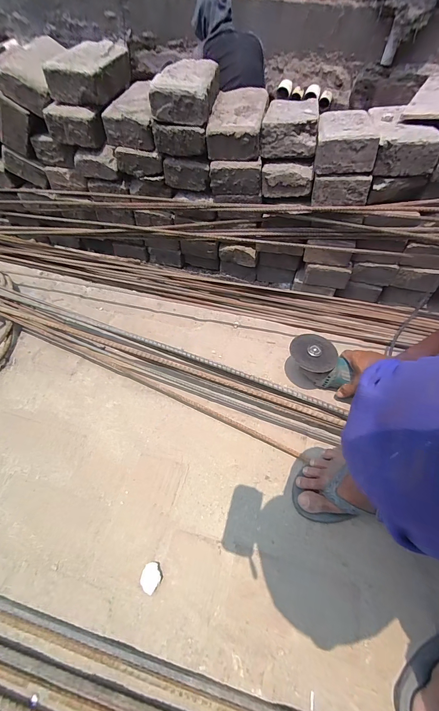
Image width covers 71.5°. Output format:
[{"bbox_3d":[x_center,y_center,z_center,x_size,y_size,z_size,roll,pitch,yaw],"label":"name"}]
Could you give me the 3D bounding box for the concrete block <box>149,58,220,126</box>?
[{"bbox_3d":[-0.063,-0.535,0.612,0.104,0.058,0.173,8,57,4],"label":"concrete block"}]

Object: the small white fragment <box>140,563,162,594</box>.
[{"bbox_3d":[-0.107,0.343,0.473,0.031,0.011,0.037,26,60,15],"label":"small white fragment"}]

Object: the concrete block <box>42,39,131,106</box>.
[{"bbox_3d":[-0.271,-0.601,0.644,0.116,0.068,0.177,8,57,4],"label":"concrete block"}]

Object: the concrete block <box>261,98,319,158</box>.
[{"bbox_3d":[0.147,-0.477,0.632,0.106,0.058,0.161,10,57,5],"label":"concrete block"}]

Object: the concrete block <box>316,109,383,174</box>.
[{"bbox_3d":[0.243,-0.434,0.606,0.103,0.059,0.173,7,57,3],"label":"concrete block"}]

